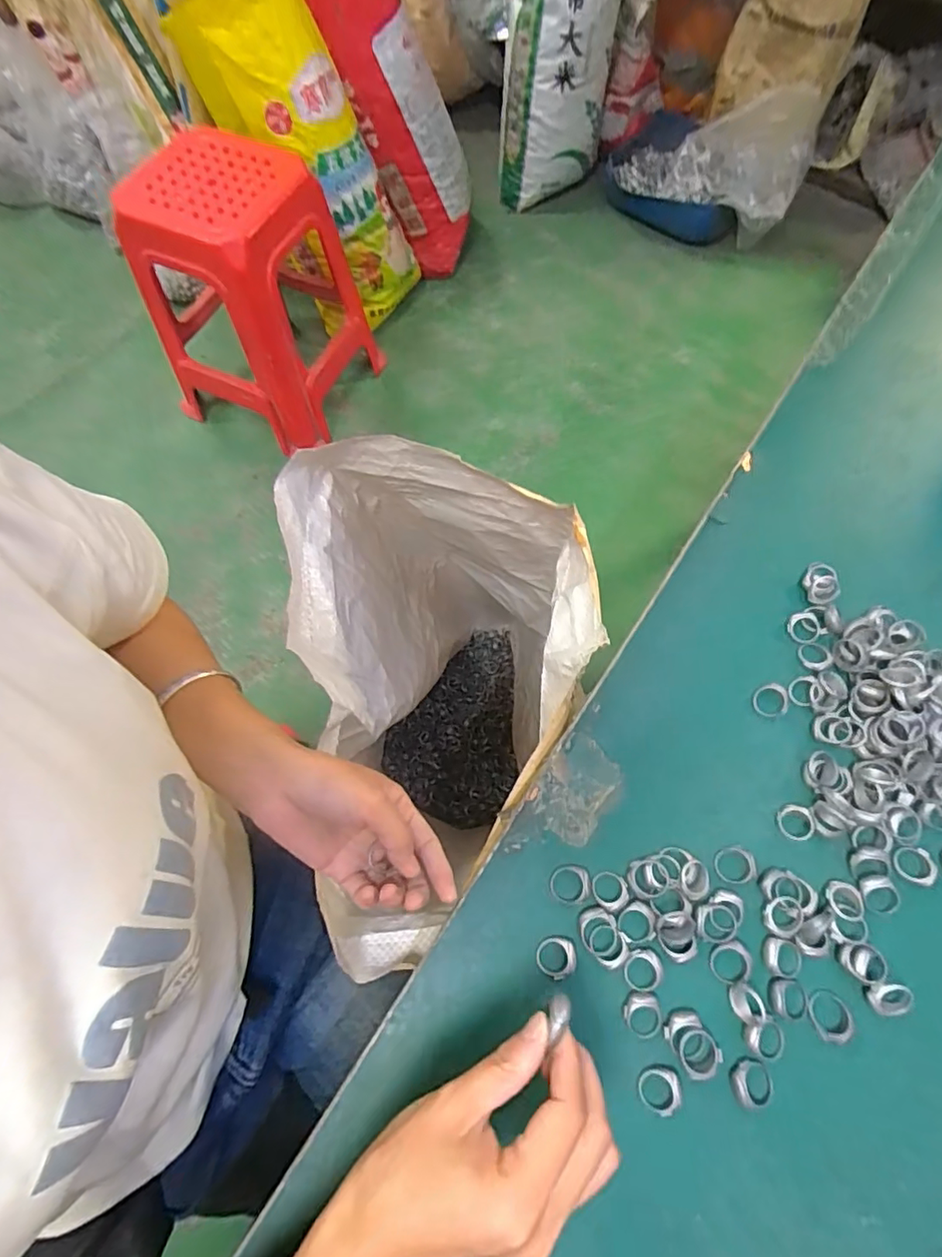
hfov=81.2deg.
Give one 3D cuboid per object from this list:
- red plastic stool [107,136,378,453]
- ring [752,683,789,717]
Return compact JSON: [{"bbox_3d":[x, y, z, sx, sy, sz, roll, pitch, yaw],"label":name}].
[{"bbox_3d":[-0.476,-0.758,1.250,0.373,0.431,0.421,25,70,10],"label":"red plastic stool"},{"bbox_3d":[0.217,0.052,0.398,0.024,0.004,0.024,-4,72,12],"label":"ring"}]

